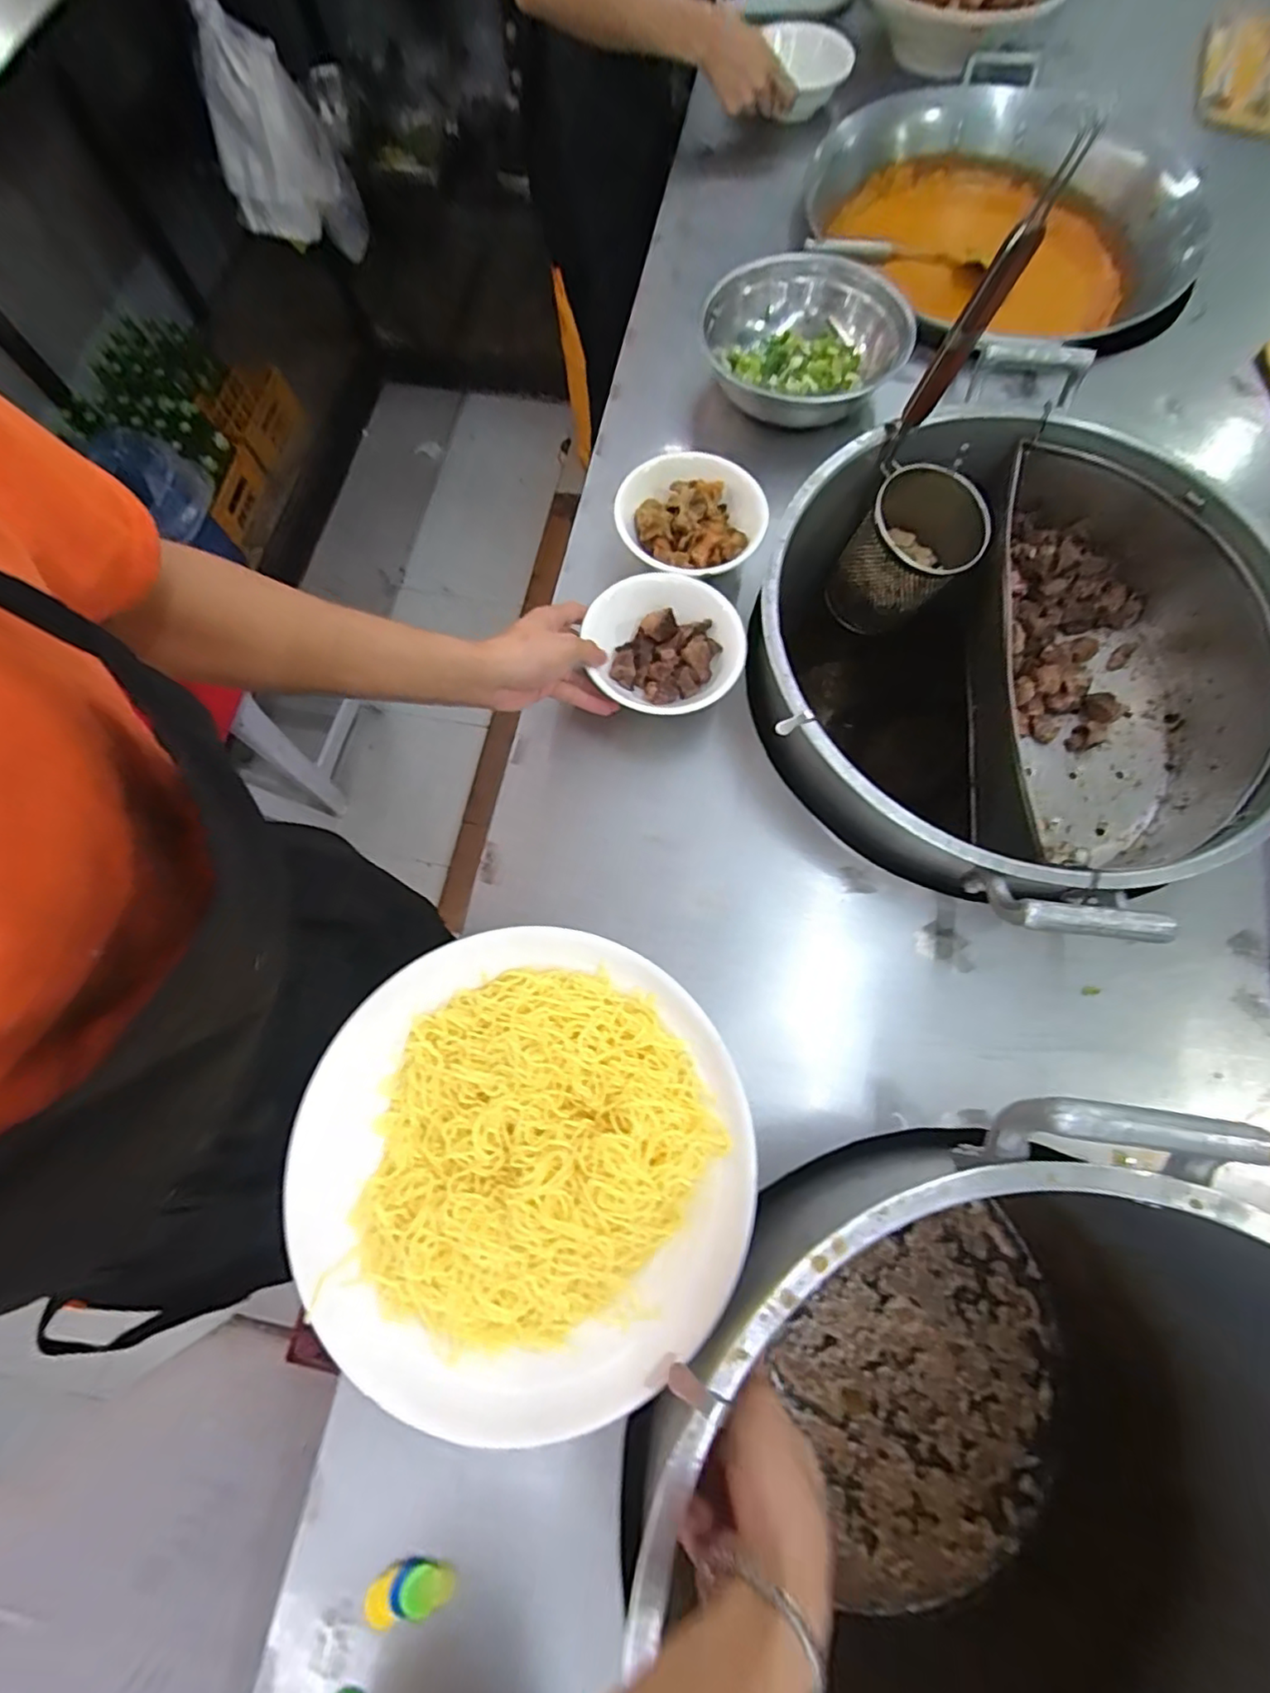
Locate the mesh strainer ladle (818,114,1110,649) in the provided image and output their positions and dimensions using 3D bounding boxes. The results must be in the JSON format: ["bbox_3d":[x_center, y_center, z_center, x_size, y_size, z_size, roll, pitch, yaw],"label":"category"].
[{"bbox_3d":[0.284,-0.337,0.569,0.109,0.308,0.126,-30,73,-8],"label":"mesh strainer ladle"}]

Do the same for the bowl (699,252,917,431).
[{"bbox_3d":[0.188,-0.559,0.688,0.217,0.083,0.203,-1,71,1],"label":"bowl"}]

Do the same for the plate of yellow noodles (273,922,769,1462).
[{"bbox_3d":[-0.070,0.202,0.400,0.279,0.040,0.278,-1,71,1],"label":"plate of yellow noodles"}]

